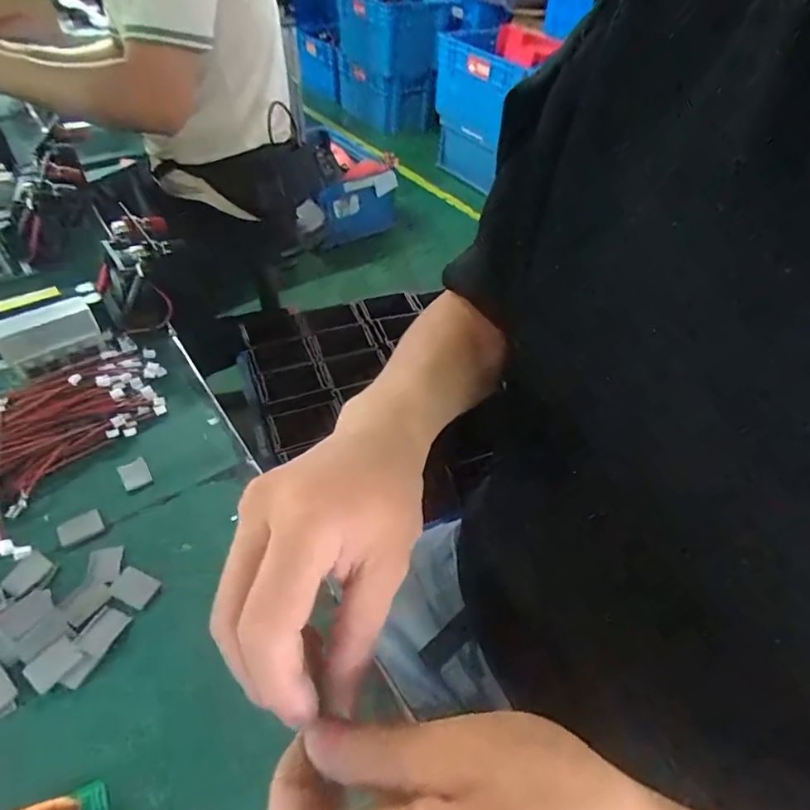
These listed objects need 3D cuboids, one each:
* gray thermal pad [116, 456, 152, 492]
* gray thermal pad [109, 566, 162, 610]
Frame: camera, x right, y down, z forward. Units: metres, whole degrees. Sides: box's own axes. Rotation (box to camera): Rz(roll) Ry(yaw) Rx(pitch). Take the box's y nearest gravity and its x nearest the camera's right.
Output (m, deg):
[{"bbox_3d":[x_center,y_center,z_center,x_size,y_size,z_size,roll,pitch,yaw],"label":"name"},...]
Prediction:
[{"bbox_3d":[-0.196,0.049,0.359,0.018,0.004,0.024,-24,53,-28],"label":"gray thermal pad"},{"bbox_3d":[-0.165,0.110,0.302,0.027,0.004,0.019,21,46,13],"label":"gray thermal pad"}]

